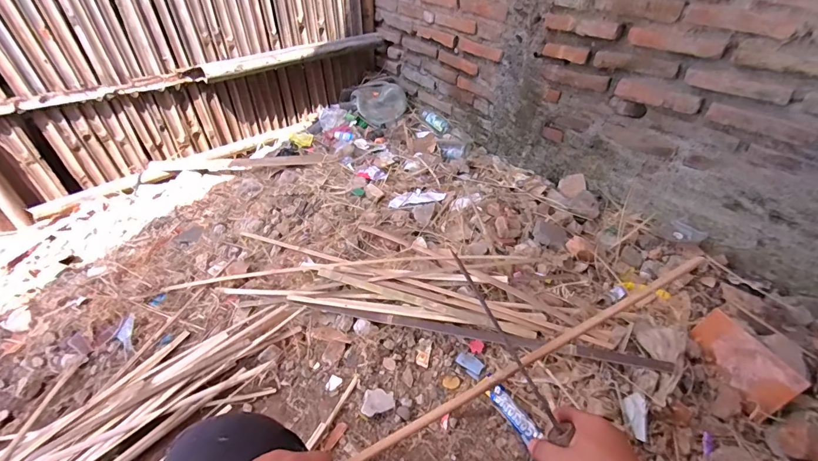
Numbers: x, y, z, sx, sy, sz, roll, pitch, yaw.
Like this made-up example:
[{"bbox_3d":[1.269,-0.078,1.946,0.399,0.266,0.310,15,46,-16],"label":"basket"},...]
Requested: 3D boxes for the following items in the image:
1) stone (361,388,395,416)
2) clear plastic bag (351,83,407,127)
[{"bbox_3d":[-0.068,0.367,0.872,0.071,0.016,0.051,-13,46,-11],"label":"stone"},{"bbox_3d":[-0.122,-0.554,1.753,0.221,0.086,0.197,-19,47,-17],"label":"clear plastic bag"}]

